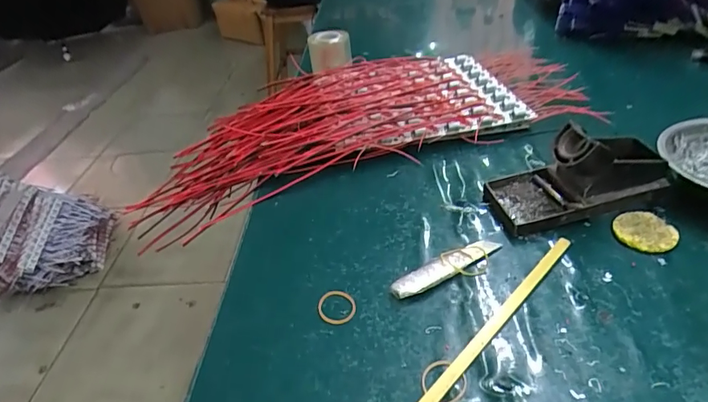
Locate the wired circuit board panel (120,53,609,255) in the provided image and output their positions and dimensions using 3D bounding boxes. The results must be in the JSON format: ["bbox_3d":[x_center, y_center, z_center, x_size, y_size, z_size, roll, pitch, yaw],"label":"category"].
[{"bbox_3d":[0.001,-0.109,0.572,0.553,0.036,0.251,-21,40,-17],"label":"wired circuit board panel"}]

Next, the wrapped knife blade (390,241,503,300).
[{"bbox_3d":[0.077,0.054,0.383,0.104,0.009,0.022,-26,42,-21],"label":"wrapped knife blade"}]

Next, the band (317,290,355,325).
[{"bbox_3d":[-0.014,0.083,0.363,0.030,0.004,0.031,-5,38,4],"label":"band"}]

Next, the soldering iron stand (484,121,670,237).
[{"bbox_3d":[0.200,-0.029,0.415,0.140,0.070,0.068,-11,38,-5],"label":"soldering iron stand"}]

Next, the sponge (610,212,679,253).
[{"bbox_3d":[0.247,0.026,0.388,0.048,0.007,0.042,4,40,15],"label":"sponge"}]

